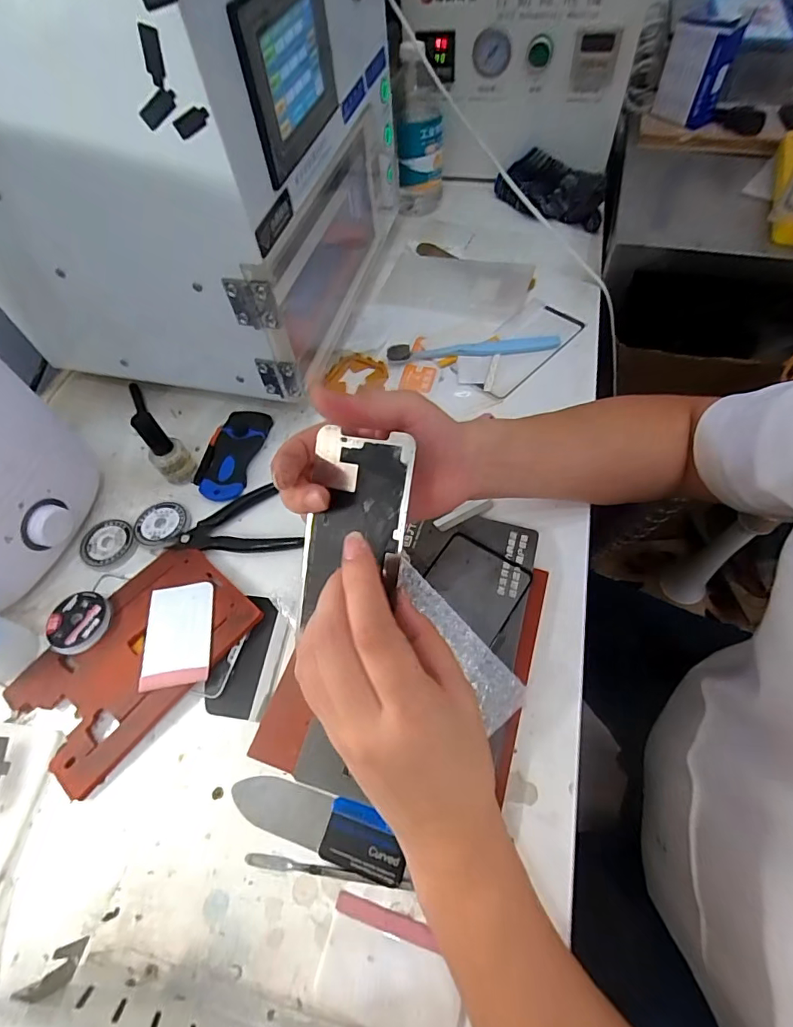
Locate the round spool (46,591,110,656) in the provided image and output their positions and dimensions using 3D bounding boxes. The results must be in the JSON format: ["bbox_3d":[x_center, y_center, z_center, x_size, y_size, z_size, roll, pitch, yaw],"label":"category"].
[{"bbox_3d":[-0.252,0.086,0.380,0.044,0.010,0.047,-1,59,3],"label":"round spool"}]

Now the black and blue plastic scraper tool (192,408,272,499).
[{"bbox_3d":[-0.161,-0.060,0.467,0.052,0.010,0.104,10,60,9],"label":"black and blue plastic scraper tool"}]

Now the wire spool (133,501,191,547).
[{"bbox_3d":[-0.212,0.008,0.431,0.050,0.007,0.045,11,61,10],"label":"wire spool"}]

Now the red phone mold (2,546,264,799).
[{"bbox_3d":[-0.201,0.108,0.372,0.107,0.009,0.169,36,67,22],"label":"red phone mold"}]

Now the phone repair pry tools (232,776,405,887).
[{"bbox_3d":[-0.051,0.197,0.306,0.116,0.006,0.033,13,61,11],"label":"phone repair pry tools"}]

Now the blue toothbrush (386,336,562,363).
[{"bbox_3d":[0.084,-0.179,0.514,0.186,0.020,0.018,-6,59,0],"label":"blue toothbrush"}]

